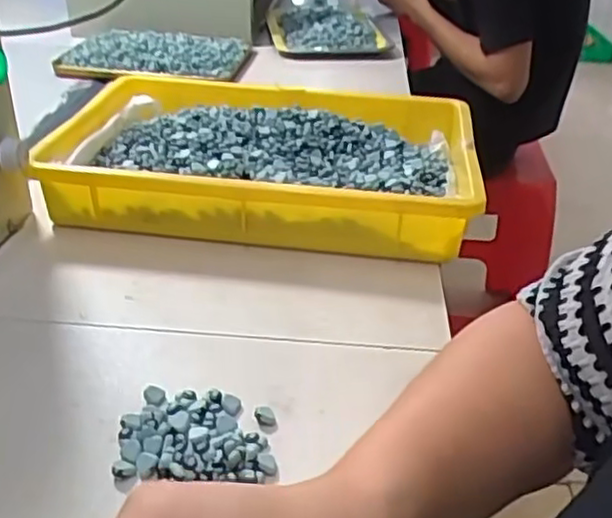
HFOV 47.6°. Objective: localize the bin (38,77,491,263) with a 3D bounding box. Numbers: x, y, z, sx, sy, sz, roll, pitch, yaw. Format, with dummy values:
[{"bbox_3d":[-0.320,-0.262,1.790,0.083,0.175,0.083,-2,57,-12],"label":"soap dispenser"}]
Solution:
[{"bbox_3d":[-0.036,-0.095,0.650,0.363,0.068,0.250,7,31,7],"label":"bin"}]

